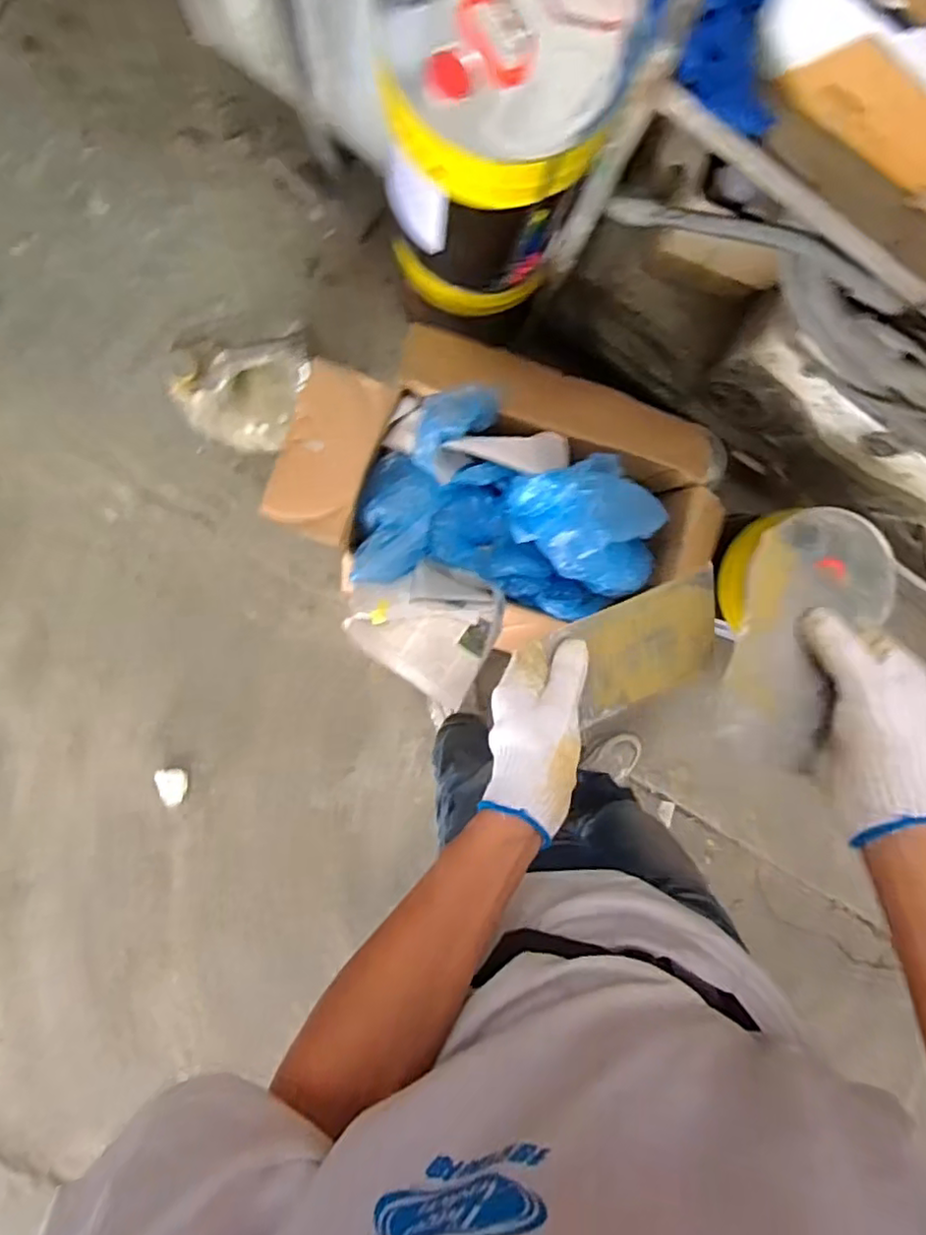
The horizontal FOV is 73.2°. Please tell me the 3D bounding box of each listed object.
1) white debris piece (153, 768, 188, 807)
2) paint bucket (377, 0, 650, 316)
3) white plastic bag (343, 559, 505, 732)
[{"bbox_3d":[-0.639,0.374,1.366,0.067,0.016,0.079,1,96,-6],"label":"white debris piece"},{"bbox_3d":[0.036,-0.612,0.809,0.253,0.448,0.268,-1,96,-6],"label":"paint bucket"},{"bbox_3d":[-0.071,0.018,1.003,0.227,0.100,0.227,26,93,-8],"label":"white plastic bag"}]

